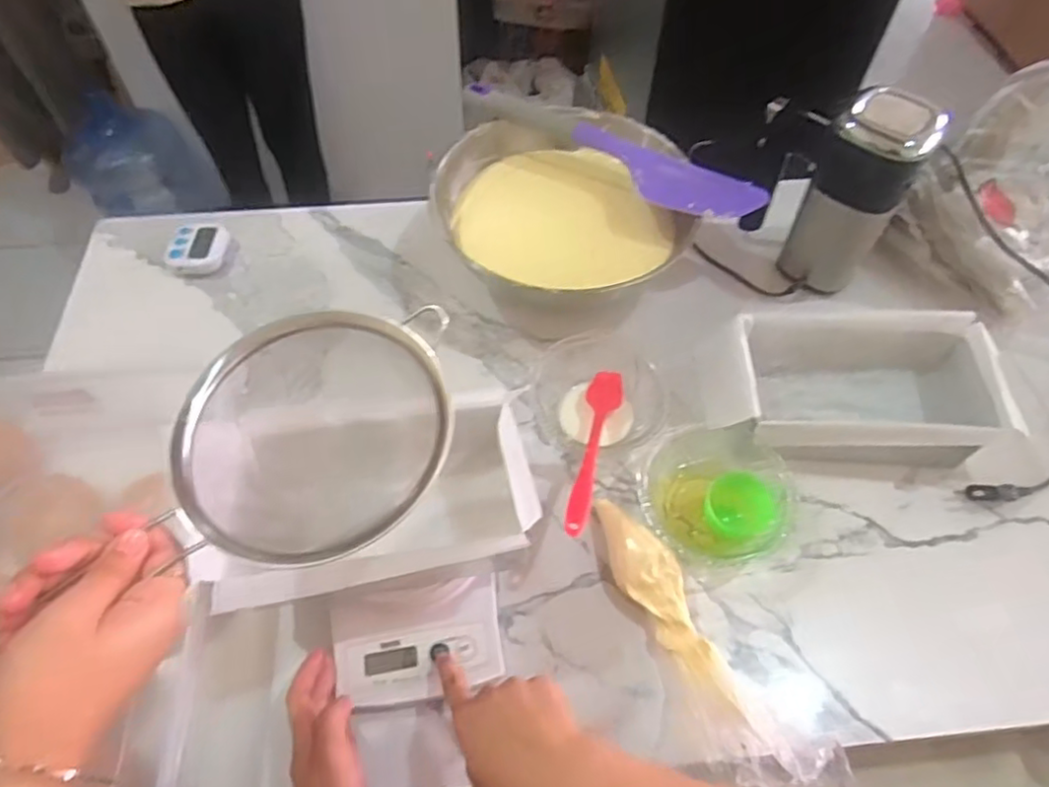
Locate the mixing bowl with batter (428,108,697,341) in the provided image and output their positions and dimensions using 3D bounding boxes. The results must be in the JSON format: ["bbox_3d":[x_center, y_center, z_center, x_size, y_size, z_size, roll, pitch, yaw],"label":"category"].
[{"bbox_3d":[0.046,-0.188,0.693,0.229,0.113,0.214,1,56,-1],"label":"mixing bowl with batter"}]

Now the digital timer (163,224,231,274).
[{"bbox_3d":[-0.353,-0.158,0.714,0.055,0.025,0.059,-3,57,-3],"label":"digital timer"}]

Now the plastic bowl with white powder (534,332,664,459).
[{"bbox_3d":[0.065,-0.002,0.601,0.110,0.054,0.120,1,56,-1],"label":"plastic bowl with white powder"}]

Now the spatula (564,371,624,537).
[{"bbox_3d":[0.058,0.042,0.546,0.030,0.017,0.200,13,36,7],"label":"spatula"}]

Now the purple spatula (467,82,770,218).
[{"bbox_3d":[0.089,-0.254,0.677,0.318,0.026,0.072,29,61,17],"label":"purple spatula"}]

